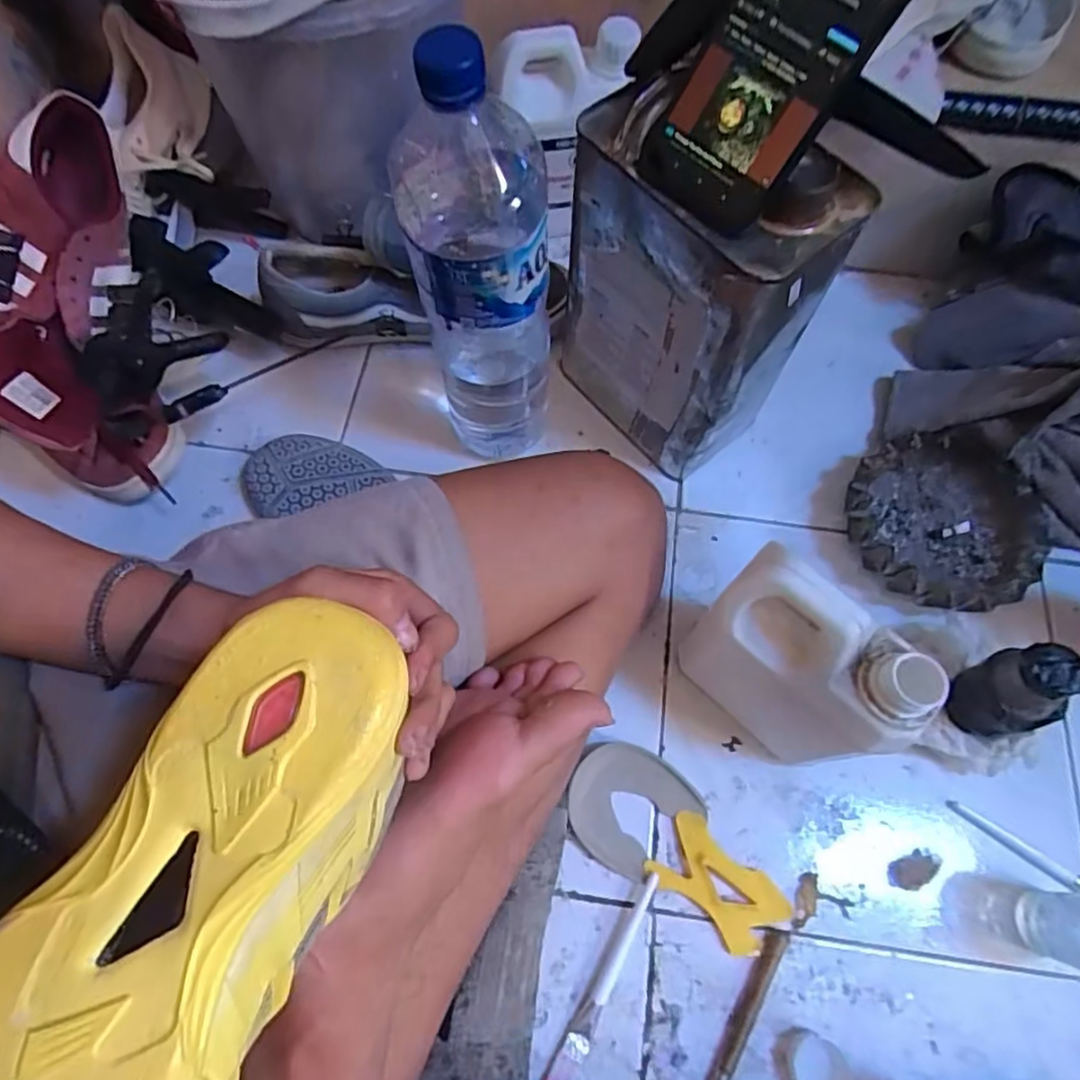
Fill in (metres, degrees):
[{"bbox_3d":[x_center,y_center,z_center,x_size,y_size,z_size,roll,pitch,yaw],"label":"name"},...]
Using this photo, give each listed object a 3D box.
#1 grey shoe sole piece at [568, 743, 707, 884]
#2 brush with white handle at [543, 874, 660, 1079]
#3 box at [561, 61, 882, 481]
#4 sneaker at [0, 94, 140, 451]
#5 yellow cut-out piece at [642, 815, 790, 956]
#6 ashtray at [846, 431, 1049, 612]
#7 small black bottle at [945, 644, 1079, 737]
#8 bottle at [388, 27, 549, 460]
[{"bbox_3d":[0.061,0.184,0.456,0.079,0.009,0.079,41,73,14],"label":"grey shoe sole piece"},{"bbox_3d":[0.041,0.283,0.420,0.016,0.009,0.138,28,70,10],"label":"brush with white handle"},{"bbox_3d":[0.103,-0.177,0.483,0.102,0.245,0.172,-40,74,-15],"label":"box"},{"bbox_3d":[-0.373,-0.186,0.479,0.108,0.086,0.270,-3,68,-2],"label":"sneaker"},{"bbox_3d":[0.120,0.234,0.442,0.089,0.008,0.052,42,73,15],"label":"yellow cut-out piece"},{"bbox_3d":[0.322,-0.012,0.527,0.153,0.044,0.142,0,68,-1],"label":"ashtray"},{"bbox_3d":[0.301,0.101,0.425,0.046,0.098,0.048,0,68,-1],"label":"small black bottle"},{"bbox_3d":[-0.037,-0.161,0.429,0.086,0.302,0.084,-2,68,-1],"label":"bottle"}]

